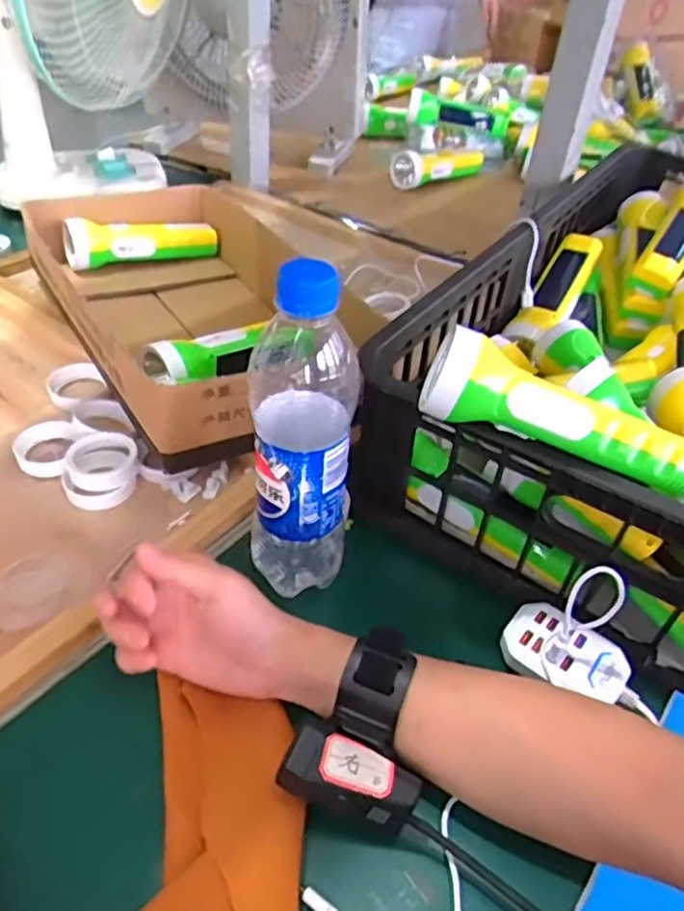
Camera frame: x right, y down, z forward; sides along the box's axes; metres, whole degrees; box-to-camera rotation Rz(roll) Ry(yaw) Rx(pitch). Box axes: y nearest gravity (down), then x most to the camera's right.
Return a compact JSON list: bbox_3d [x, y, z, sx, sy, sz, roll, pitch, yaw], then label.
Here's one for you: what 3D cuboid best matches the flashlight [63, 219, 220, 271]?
[{"bbox_3d":[-0.230,-0.252,0.775,0.168,0.055,0.057,-23,48,-26],"label":"flashlight"}]

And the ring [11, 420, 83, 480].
[{"bbox_3d":[-0.242,-0.006,0.547,0.044,0.018,0.051,8,42,5],"label":"ring"}]

